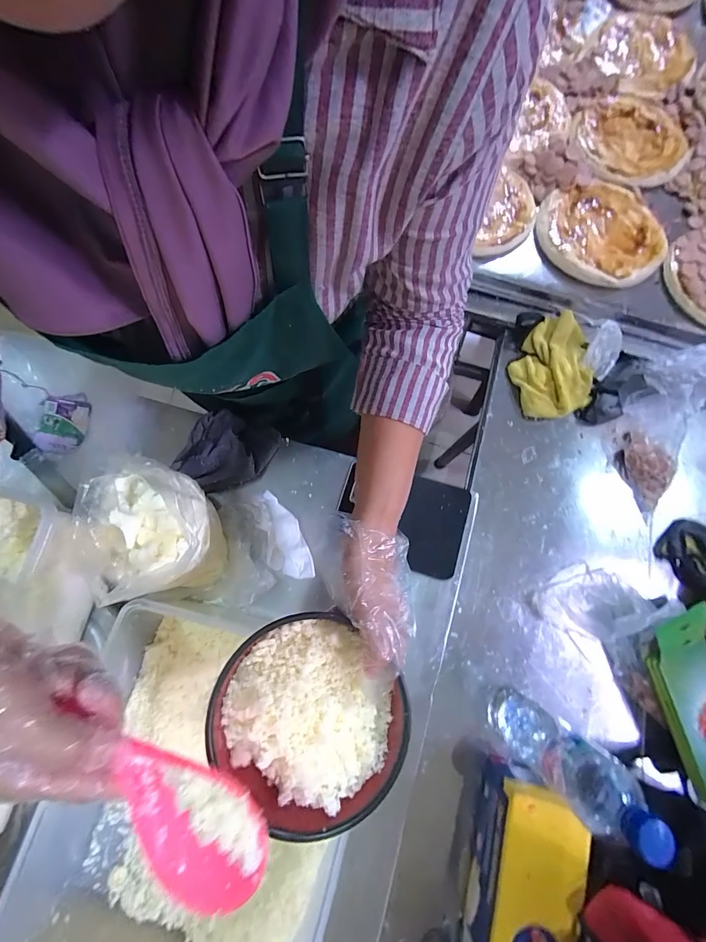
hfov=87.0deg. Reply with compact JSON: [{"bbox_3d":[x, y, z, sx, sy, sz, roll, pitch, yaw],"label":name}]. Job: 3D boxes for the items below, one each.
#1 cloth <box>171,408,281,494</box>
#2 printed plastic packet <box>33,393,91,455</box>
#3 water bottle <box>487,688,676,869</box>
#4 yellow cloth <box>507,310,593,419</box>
[{"bbox_3d":[-0.183,-0.027,0.536,0.119,0.059,0.117,21,78,5],"label":"cloth"},{"bbox_3d":[-0.422,-0.069,0.542,0.074,0.013,0.087,6,77,1],"label":"printed plastic packet"},{"bbox_3d":[0.223,0.314,0.401,0.068,0.224,0.061,-43,80,-9],"label":"water bottle"},{"bbox_3d":[0.317,-0.165,0.599,0.112,0.047,0.153,-9,77,-2],"label":"yellow cloth"}]

